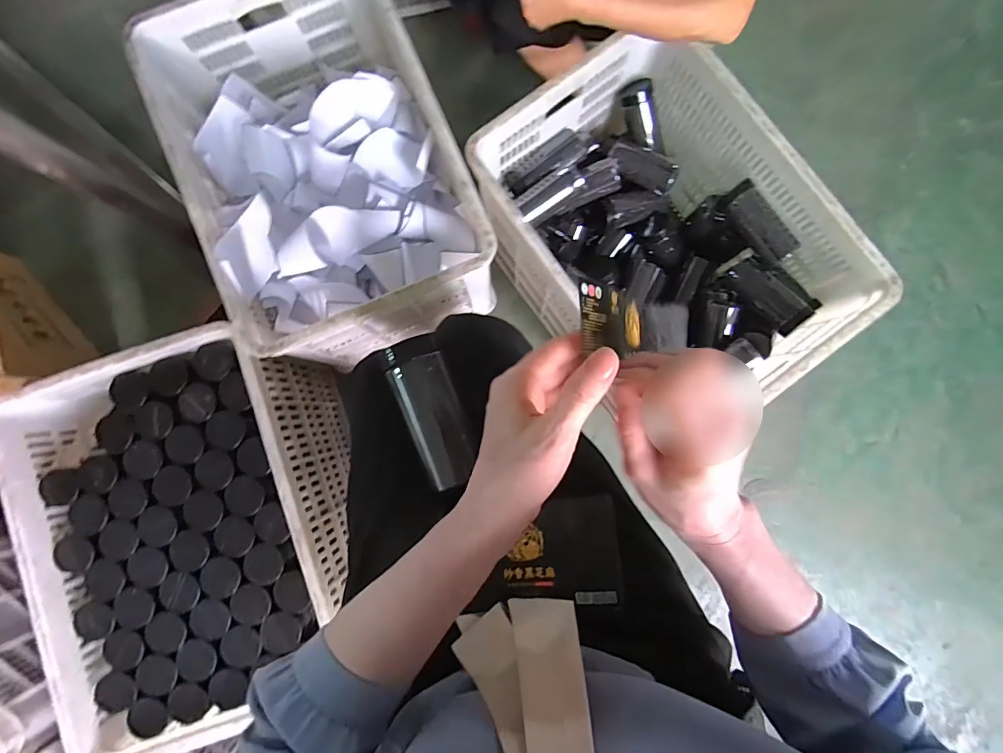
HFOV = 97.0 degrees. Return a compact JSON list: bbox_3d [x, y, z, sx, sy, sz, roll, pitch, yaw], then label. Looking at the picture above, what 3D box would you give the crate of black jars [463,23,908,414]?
[{"bbox_3d":[0.277,-0.240,0.838,0.419,0.291,0.606,-38,86,-2],"label":"crate of black jars"}]

